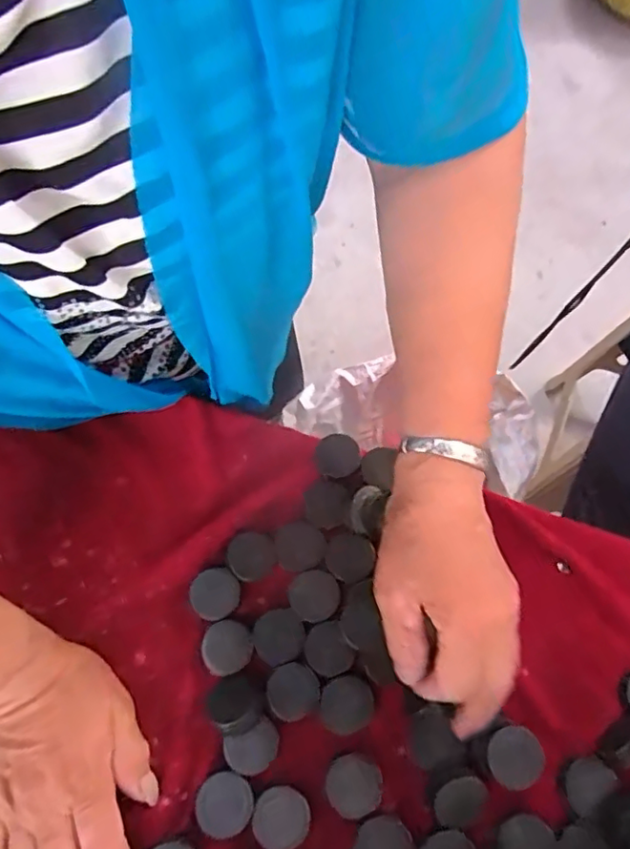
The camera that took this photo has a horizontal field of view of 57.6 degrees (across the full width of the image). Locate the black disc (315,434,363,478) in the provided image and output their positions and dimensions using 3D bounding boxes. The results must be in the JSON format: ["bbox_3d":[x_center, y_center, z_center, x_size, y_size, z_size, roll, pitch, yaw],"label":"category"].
[{"bbox_3d":[0.017,0.023,0.424,0.033,0.004,0.032,-4,72,14],"label":"black disc"}]

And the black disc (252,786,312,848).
[{"bbox_3d":[-0.020,0.229,0.333,0.033,0.004,0.031,-20,68,-10],"label":"black disc"}]

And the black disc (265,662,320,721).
[{"bbox_3d":[-0.014,0.171,0.368,0.032,0.005,0.032,1,66,-1],"label":"black disc"}]

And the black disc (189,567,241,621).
[{"bbox_3d":[-0.070,0.117,0.397,0.034,0.009,0.034,1,66,-1],"label":"black disc"}]

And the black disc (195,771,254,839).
[{"bbox_3d":[-0.053,0.224,0.338,0.032,0.007,0.032,-22,69,-11],"label":"black disc"}]

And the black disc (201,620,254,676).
[{"bbox_3d":[-0.059,0.149,0.385,0.033,0.004,0.033,1,66,-1],"label":"black disc"}]

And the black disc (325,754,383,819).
[{"bbox_3d":[0.023,0.214,0.340,0.032,0.005,0.031,1,66,-1],"label":"black disc"}]

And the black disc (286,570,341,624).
[{"bbox_3d":[-0.001,0.117,0.393,0.034,0.008,0.034,1,66,-1],"label":"black disc"}]

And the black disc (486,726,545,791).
[{"bbox_3d":[0.118,0.196,0.338,0.031,0.004,0.030,-7,63,15],"label":"black disc"}]

